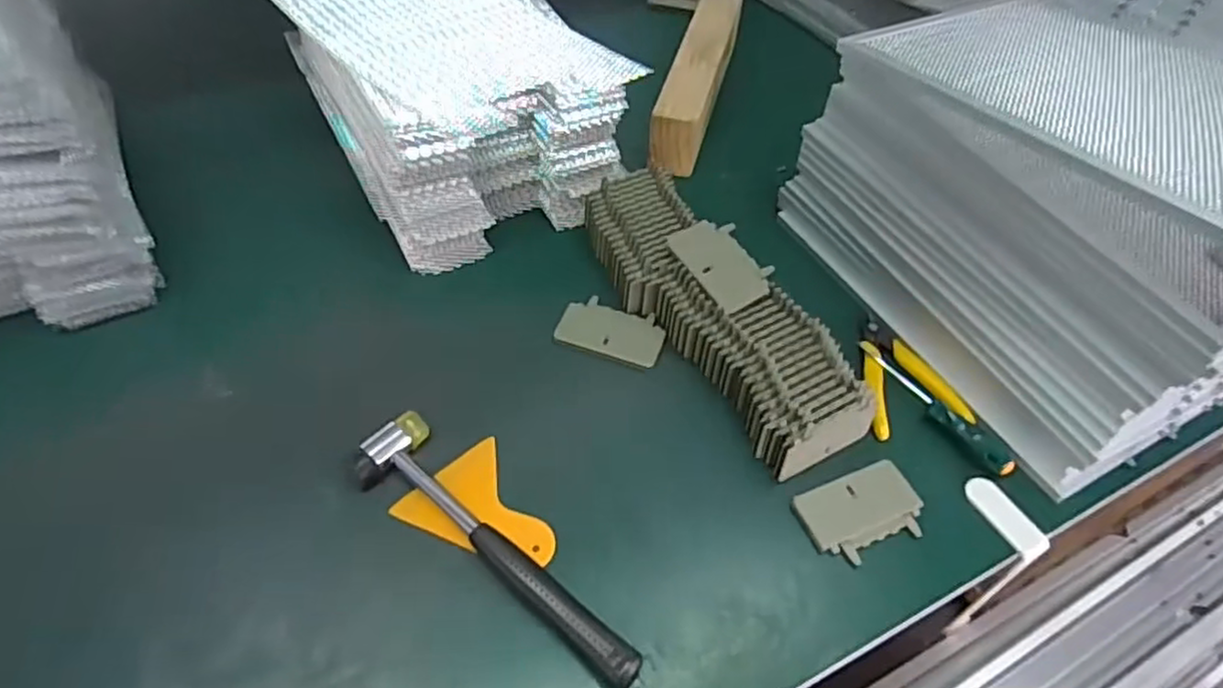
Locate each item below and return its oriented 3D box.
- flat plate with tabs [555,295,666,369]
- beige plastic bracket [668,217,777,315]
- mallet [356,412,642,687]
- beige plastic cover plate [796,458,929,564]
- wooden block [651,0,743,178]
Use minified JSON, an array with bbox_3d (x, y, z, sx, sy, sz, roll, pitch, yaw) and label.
[{"bbox_3d":[0.001,-0.011,0.598,0.086,0.008,0.052,18,52,10],"label":"flat plate with tabs"},{"bbox_3d":[0.088,-0.066,0.576,0.054,0.006,0.086,-29,64,-17],"label":"beige plastic bracket"},{"bbox_3d":[-0.080,0.134,0.467,0.240,0.023,0.054,38,58,24],"label":"mallet"},{"bbox_3d":[0.176,0.117,0.502,0.087,0.004,0.056,-17,54,-17],"label":"beige plastic cover plate"},{"bbox_3d":[0.095,-0.294,0.780,0.053,0.062,0.291,14,51,7],"label":"wooden block"}]

